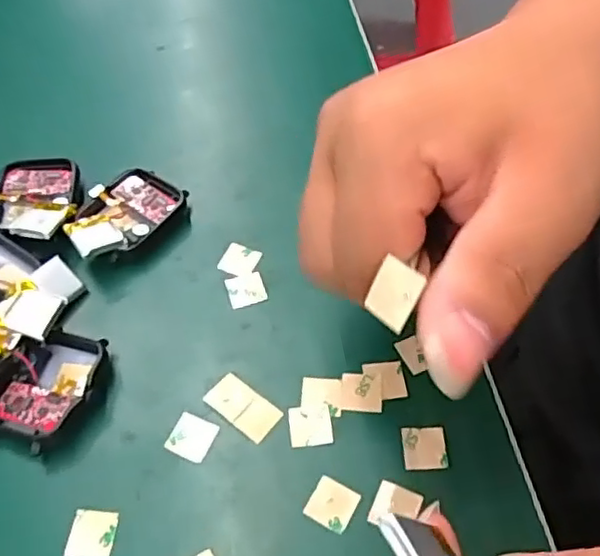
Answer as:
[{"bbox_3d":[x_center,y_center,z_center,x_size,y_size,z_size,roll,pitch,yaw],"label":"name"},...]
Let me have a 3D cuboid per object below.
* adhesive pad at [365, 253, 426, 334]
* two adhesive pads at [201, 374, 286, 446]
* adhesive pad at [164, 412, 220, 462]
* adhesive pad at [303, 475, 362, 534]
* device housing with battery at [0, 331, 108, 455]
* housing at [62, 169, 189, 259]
[{"bbox_3d":[0.024,0.004,0.164,0.004,0.016,0.015,15,17,-40],"label":"adhesive pad"},{"bbox_3d":[-0.022,0.048,0.241,0.028,0.004,0.015,32,61,22],"label":"two adhesive pads"},{"bbox_3d":[-0.040,0.058,0.235,0.016,0.004,0.015,20,57,15],"label":"adhesive pad"},{"bbox_3d":[0.011,0.077,0.220,0.015,0.004,0.015,24,59,17],"label":"adhesive pad"},{"bbox_3d":[-0.094,0.042,0.241,0.034,0.015,0.047,16,57,13],"label":"device housing with battery"},{"bbox_3d":[-0.080,-0.028,0.288,0.036,0.018,0.054,30,61,21],"label":"housing"}]

